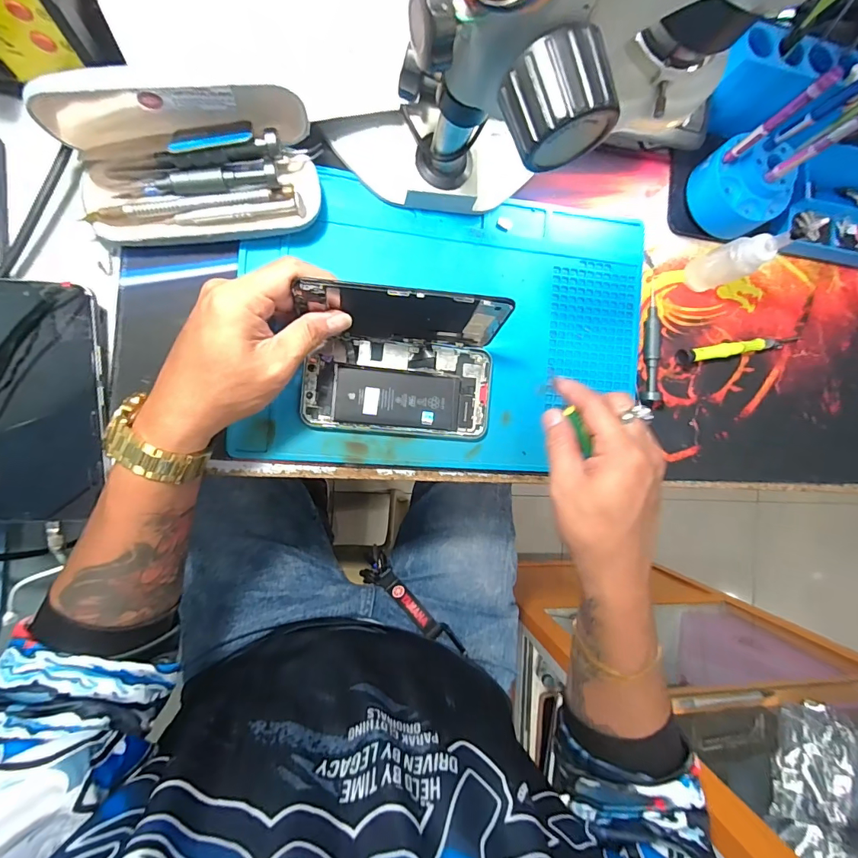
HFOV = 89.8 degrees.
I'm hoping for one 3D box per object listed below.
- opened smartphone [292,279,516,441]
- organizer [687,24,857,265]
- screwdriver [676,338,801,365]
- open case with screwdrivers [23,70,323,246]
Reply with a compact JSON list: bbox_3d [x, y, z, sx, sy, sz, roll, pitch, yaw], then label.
[{"bbox_3d":[-0.017,-0.042,0.313,0.147,0.074,0.094,3,90,-10],"label":"opened smartphone"},{"bbox_3d":[0.360,-0.233,0.343,0.251,0.152,0.140,5,90,-10],"label":"organizer"},{"bbox_3d":[0.293,-0.076,0.404,0.131,0.011,0.013,-10,93,-9],"label":"screwdriver"},{"bbox_3d":[-0.161,-0.184,0.294,0.161,0.063,0.087,-11,93,-9],"label":"open case with screwdrivers"}]

